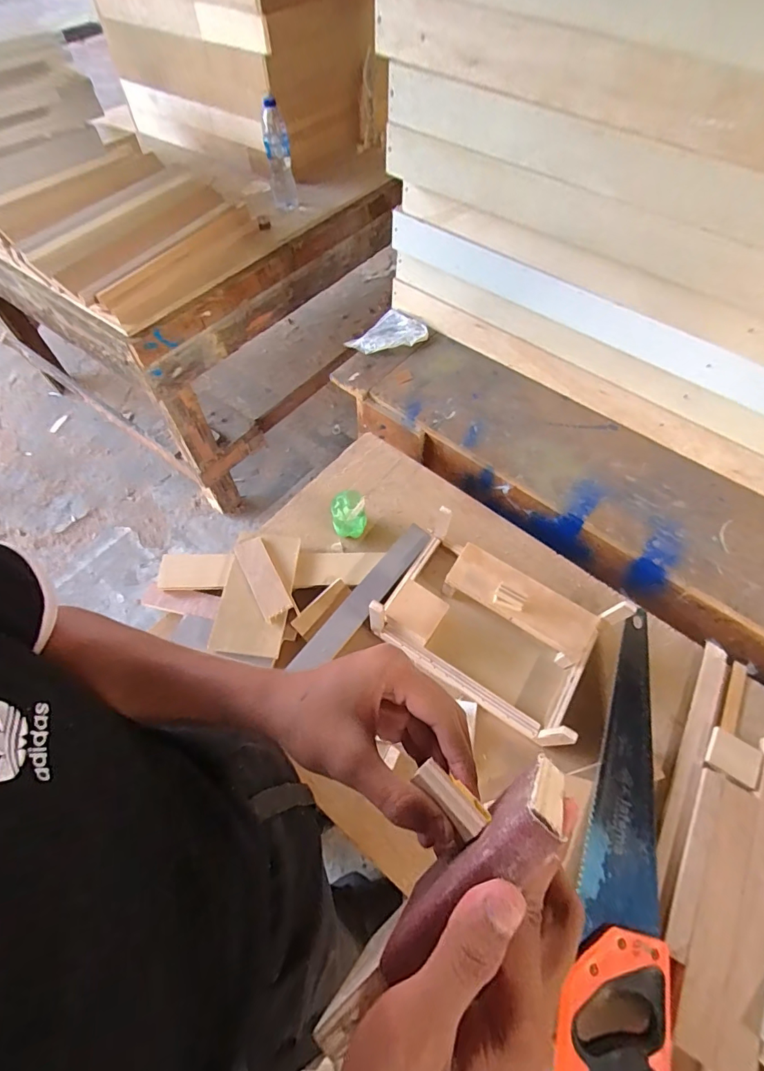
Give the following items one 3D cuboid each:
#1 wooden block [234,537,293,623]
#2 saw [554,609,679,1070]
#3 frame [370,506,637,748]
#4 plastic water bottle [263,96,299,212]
[{"bbox_3d":[-0.187,0.065,0.702,0.046,0.009,0.136,-26,65,-14],"label":"wooden block"},{"bbox_3d":[0.316,0.355,0.562,0.107,0.032,0.508,16,64,10],"label":"saw"},{"bbox_3d":[0.168,0.106,0.659,0.306,0.091,0.191,32,68,17],"label":"frame"},{"bbox_3d":[-0.281,-1.031,1.226,0.068,0.234,0.068,-6,42,-1],"label":"plastic water bottle"}]

